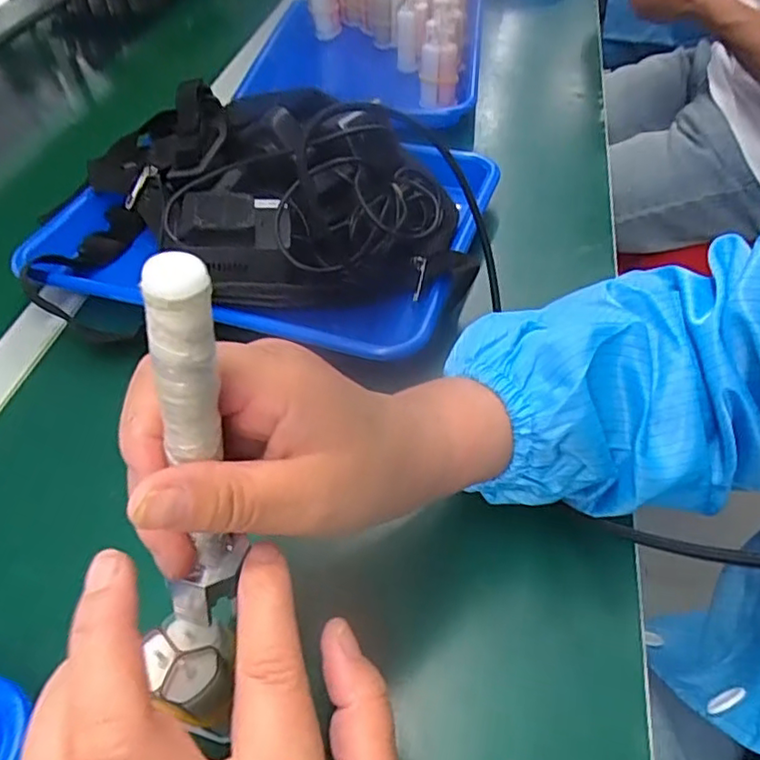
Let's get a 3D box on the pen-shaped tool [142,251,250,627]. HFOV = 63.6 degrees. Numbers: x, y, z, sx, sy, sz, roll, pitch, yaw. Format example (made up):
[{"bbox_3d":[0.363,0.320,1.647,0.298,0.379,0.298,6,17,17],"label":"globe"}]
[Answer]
[{"bbox_3d":[-0.058,0.032,0.195,0.021,0.149,0.017,31,43,29],"label":"pen-shaped tool"}]

